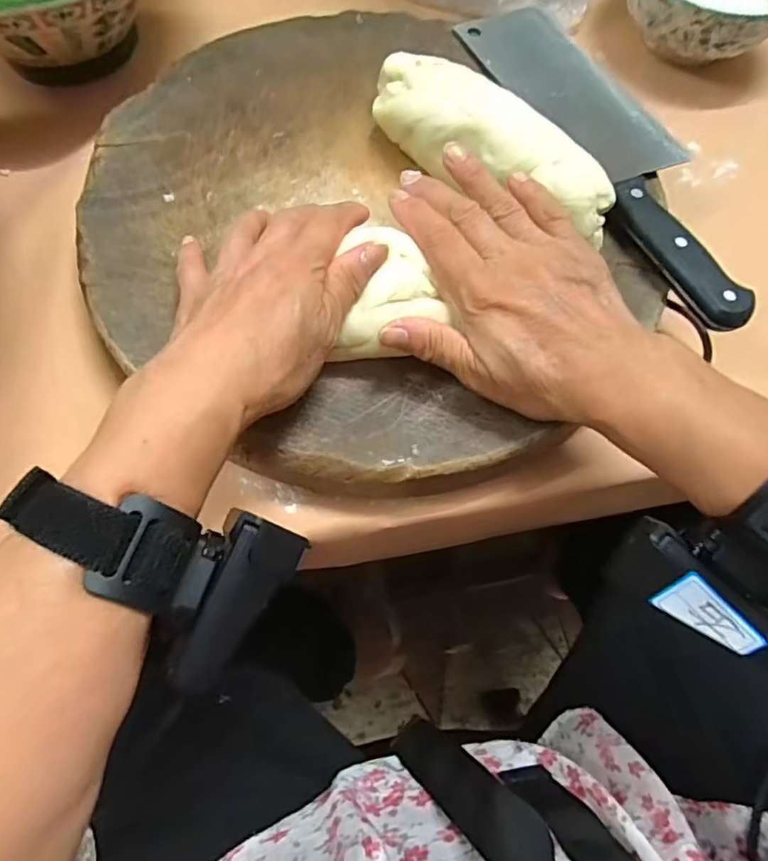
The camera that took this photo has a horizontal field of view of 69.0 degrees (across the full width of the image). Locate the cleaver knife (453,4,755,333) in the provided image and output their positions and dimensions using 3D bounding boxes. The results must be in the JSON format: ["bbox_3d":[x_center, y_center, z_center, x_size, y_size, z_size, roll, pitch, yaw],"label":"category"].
[{"bbox_3d":[0.143,-0.186,0.358,0.084,0.020,0.290,-22,69,-11],"label":"cleaver knife"}]

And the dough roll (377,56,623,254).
[{"bbox_3d":[0.055,-0.166,0.331,0.057,0.045,0.167,-40,74,-17],"label":"dough roll"}]

